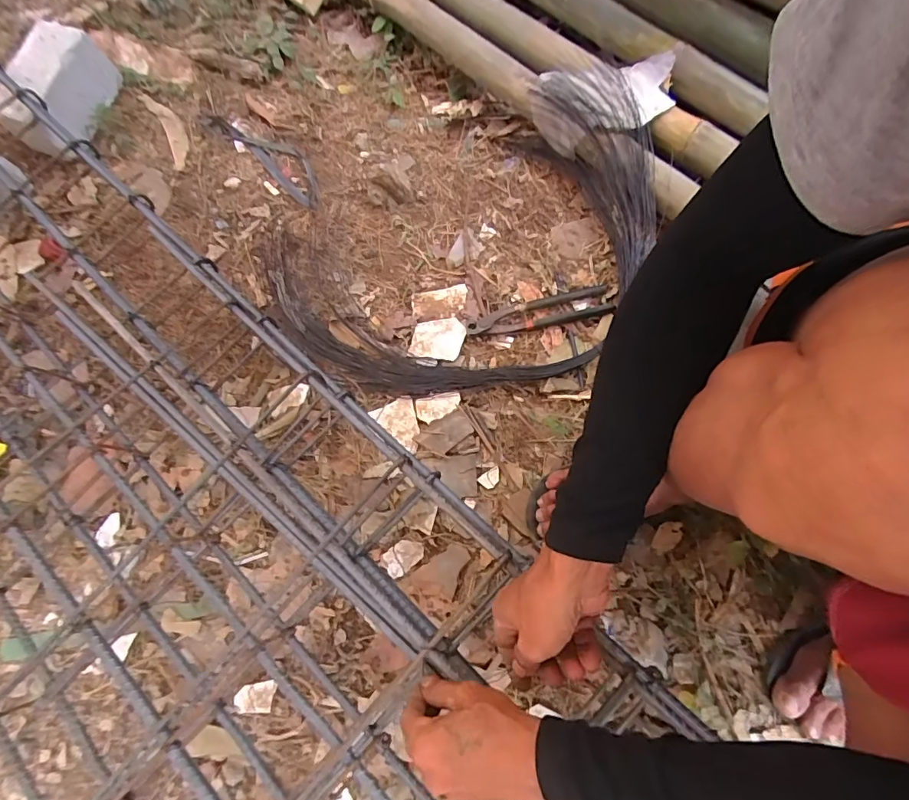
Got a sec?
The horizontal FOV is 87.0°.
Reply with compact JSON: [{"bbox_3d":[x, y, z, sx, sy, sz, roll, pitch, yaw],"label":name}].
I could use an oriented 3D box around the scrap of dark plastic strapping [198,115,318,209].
[{"bbox_3d":[-0.329,-0.438,0.850,0.287,0.036,0.082,37,77,13],"label":"scrap of dark plastic strapping"}]

